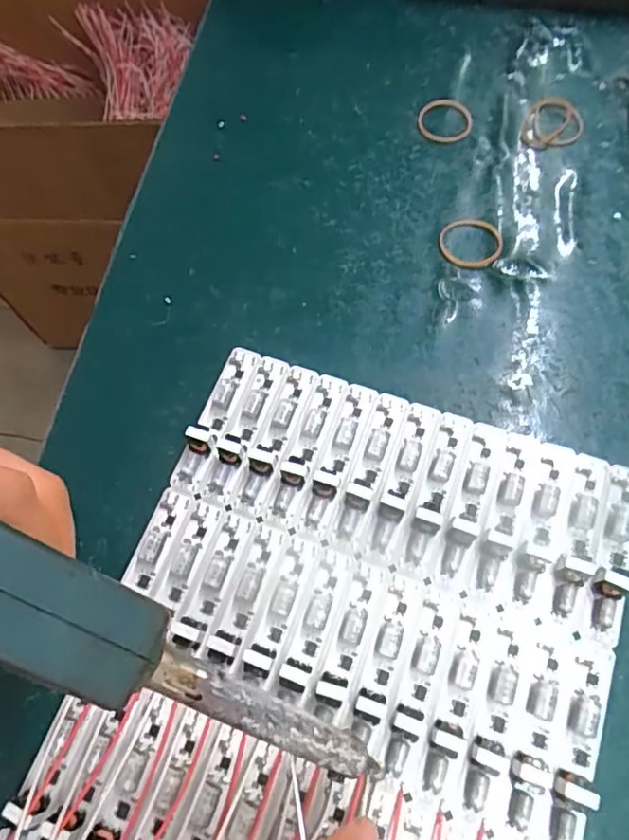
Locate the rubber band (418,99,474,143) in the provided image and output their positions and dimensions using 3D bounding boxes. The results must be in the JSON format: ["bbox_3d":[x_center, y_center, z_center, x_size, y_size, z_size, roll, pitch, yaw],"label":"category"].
[{"bbox_3d":[0.076,-0.173,0.339,0.031,0.005,0.028,7,78,3],"label":"rubber band"}]

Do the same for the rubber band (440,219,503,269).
[{"bbox_3d":[0.082,-0.093,0.303,0.032,0.004,0.032,2,67,4],"label":"rubber band"}]

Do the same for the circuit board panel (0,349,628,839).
[{"bbox_3d":[0.000,0.121,0.210,0.191,0.013,0.292,18,69,11],"label":"circuit board panel"}]

